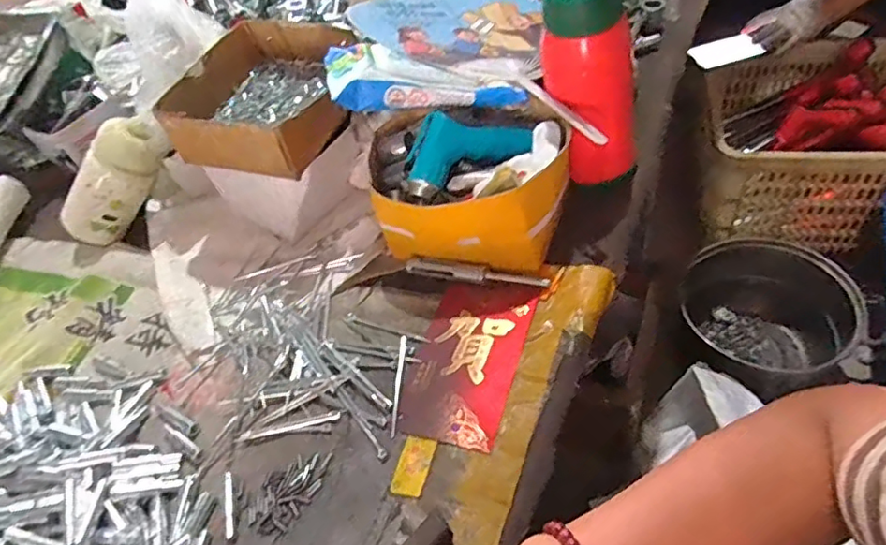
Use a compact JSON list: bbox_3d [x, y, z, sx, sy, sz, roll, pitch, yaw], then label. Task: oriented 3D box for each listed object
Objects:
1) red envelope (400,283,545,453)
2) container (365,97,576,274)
[{"bbox_3d":[0.021,0.069,0.484,0.087,0.004,0.153,8,52,24],"label":"red envelope"},{"bbox_3d":[0.020,-0.089,0.539,0.183,0.099,0.136,7,53,21],"label":"container"}]

